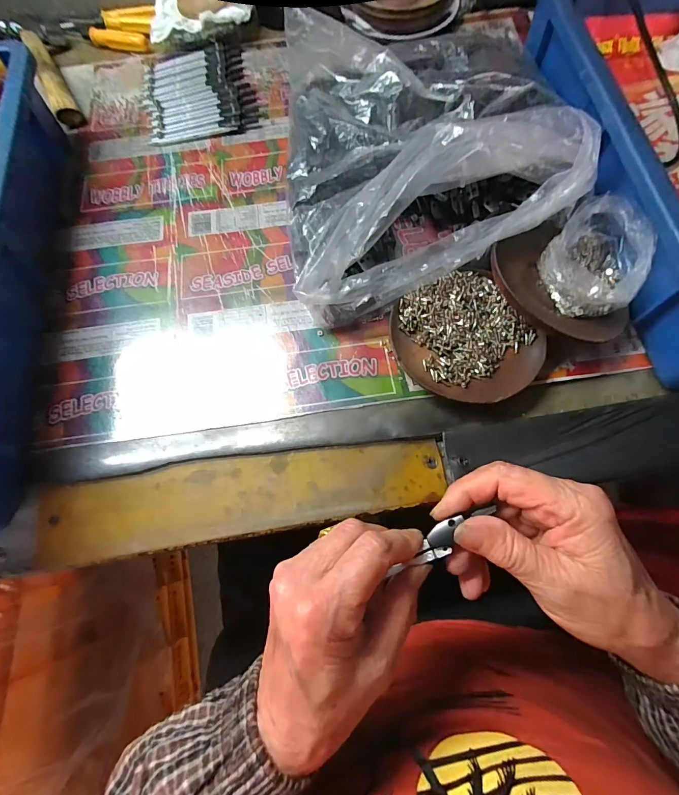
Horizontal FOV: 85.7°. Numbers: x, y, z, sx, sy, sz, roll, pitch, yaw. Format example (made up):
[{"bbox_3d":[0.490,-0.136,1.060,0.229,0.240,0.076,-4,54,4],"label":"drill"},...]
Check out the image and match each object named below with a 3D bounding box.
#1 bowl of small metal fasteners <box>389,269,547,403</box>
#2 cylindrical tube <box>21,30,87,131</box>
[{"bbox_3d":[0.095,-0.043,0.284,0.099,0.019,0.104,-1,72,2],"label":"bowl of small metal fasteners"},{"bbox_3d":[-0.313,-0.348,0.399,0.022,0.029,0.135,-28,73,-7],"label":"cylindrical tube"}]

